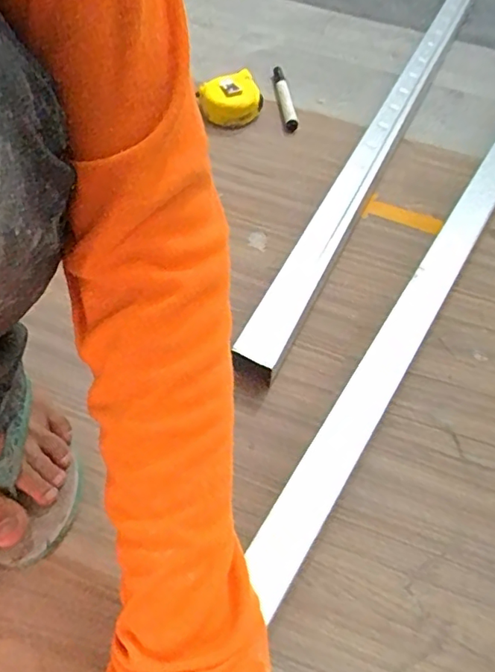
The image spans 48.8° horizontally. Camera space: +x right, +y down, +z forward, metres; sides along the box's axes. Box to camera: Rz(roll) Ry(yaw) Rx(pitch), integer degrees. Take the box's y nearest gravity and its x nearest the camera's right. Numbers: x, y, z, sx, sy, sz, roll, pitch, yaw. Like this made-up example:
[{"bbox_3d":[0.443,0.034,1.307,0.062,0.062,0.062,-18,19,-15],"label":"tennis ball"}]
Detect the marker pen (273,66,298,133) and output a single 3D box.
[{"bbox_3d":[0.055,-0.354,0.809,0.019,0.022,0.151,-6,56,-7],"label":"marker pen"}]

